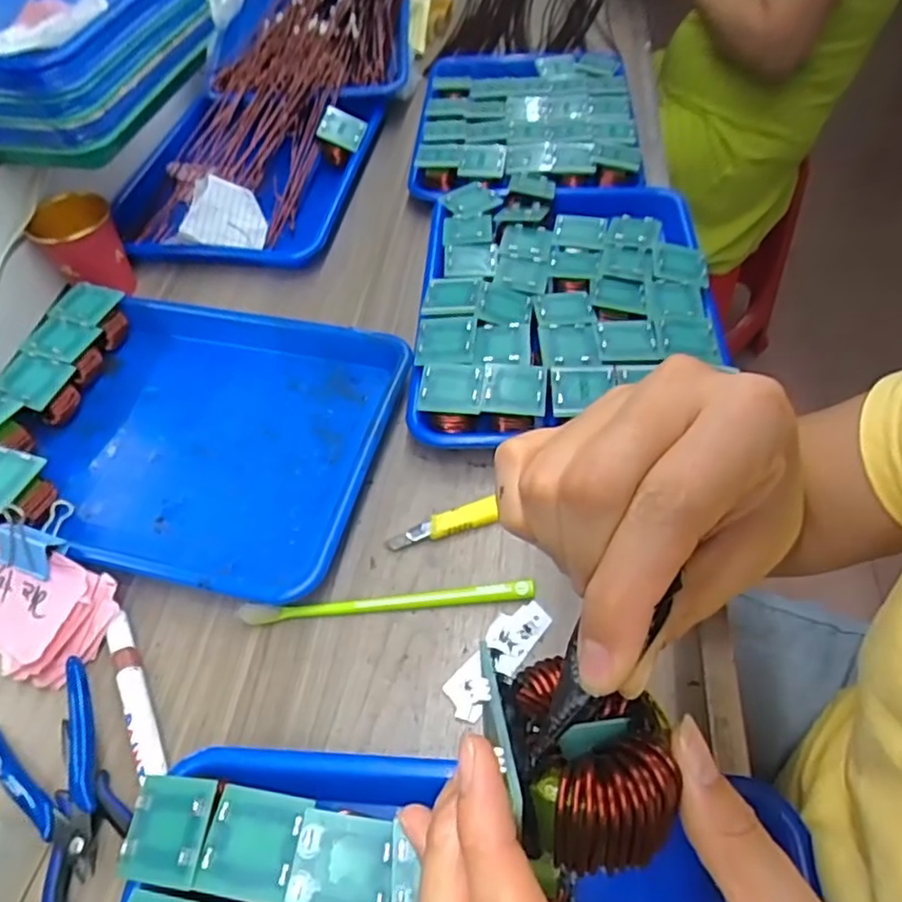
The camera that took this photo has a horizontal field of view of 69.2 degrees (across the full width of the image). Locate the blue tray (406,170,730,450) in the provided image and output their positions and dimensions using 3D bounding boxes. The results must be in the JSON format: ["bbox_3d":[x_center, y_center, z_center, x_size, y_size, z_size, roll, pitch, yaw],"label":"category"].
[{"bbox_3d":[0.100,-0.138,0.558,0.243,0.041,0.331,1,53,4],"label":"blue tray"}]

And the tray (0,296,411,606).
[{"bbox_3d":[-0.203,-0.016,0.512,0.307,0.035,0.251,10,54,11],"label":"tray"}]

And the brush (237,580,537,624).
[{"bbox_3d":[-0.040,0.098,0.421,0.186,0.017,0.010,-4,49,-2],"label":"brush"}]

